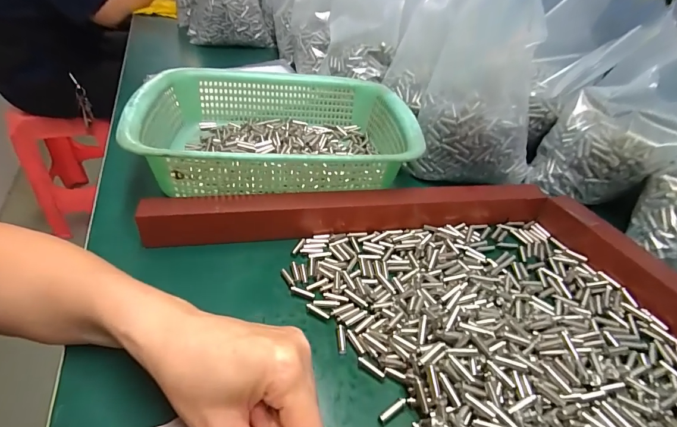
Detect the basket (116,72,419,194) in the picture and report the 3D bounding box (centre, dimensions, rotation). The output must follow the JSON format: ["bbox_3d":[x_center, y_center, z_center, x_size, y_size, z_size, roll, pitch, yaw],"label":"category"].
[{"bbox_3d":[-0.068,-0.099,0.429,0.291,0.080,0.228,-2,40,-8],"label":"basket"}]

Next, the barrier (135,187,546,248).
[{"bbox_3d":[0.017,-0.003,0.356,0.384,0.038,0.029,-3,41,-9],"label":"barrier"}]

